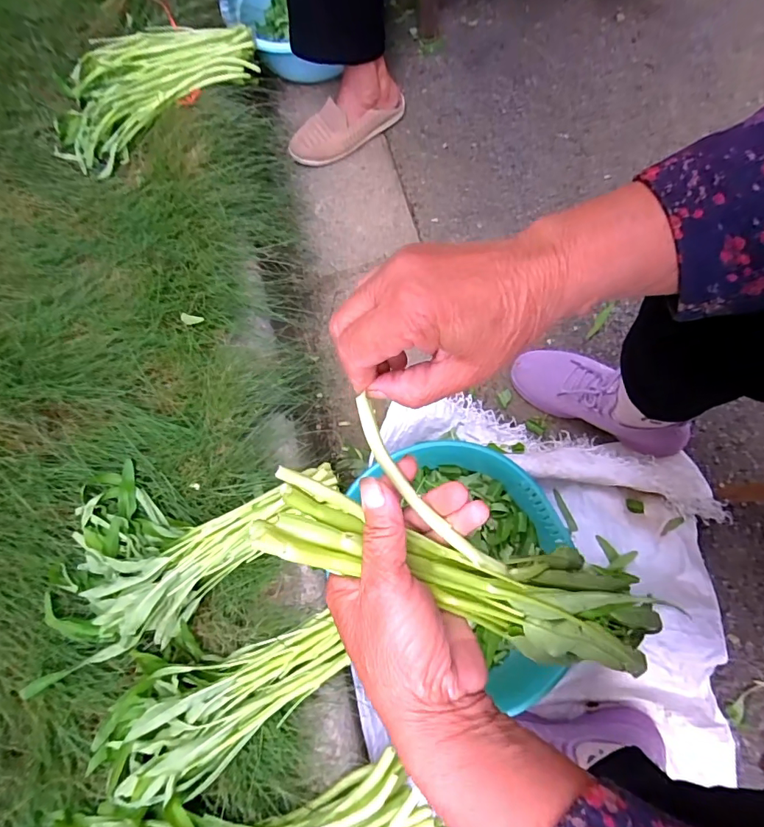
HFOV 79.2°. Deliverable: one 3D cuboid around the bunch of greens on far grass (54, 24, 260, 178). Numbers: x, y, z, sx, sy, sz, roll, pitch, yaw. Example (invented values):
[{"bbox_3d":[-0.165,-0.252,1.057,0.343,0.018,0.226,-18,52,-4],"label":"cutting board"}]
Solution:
[{"bbox_3d":[-0.423,-0.586,0.822,0.406,0.080,0.200,-19,72,12],"label":"bunch of greens on far grass"}]

